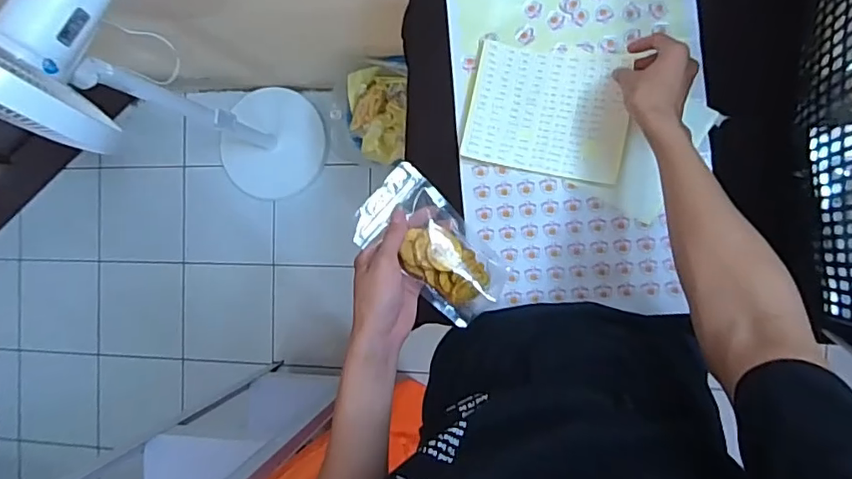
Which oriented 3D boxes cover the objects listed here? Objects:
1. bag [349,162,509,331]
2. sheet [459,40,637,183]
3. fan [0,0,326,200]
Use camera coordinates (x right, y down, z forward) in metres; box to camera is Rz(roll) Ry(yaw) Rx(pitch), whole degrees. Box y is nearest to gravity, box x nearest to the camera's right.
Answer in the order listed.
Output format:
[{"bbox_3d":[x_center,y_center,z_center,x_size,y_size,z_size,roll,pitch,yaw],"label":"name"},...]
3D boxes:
[{"bbox_3d":[0.006,0.012,0.558,0.091,0.027,0.171,-40,96,6],"label":"bag"},{"bbox_3d":[0.162,-0.173,0.708,0.203,0.025,0.162,10,91,8],"label":"sheet"},{"bbox_3d":[-0.529,-0.286,1.122,0.303,1.016,0.284,18,92,8],"label":"fan"}]

